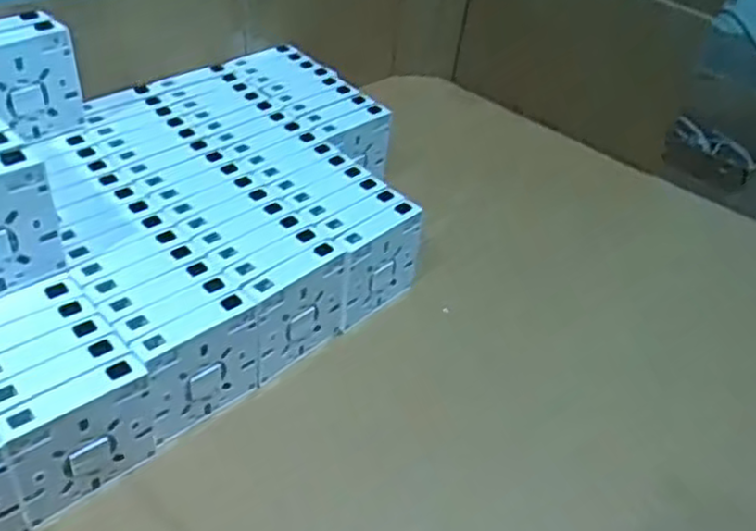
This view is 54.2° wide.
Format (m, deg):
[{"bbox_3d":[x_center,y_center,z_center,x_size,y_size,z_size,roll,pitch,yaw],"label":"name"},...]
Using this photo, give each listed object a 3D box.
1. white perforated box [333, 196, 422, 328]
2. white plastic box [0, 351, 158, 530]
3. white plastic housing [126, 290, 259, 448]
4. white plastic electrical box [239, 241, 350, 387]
[{"bbox_3d":[0.000,-0.001,0.600,0.018,0.082,0.084,30,46,30],"label":"white perforated box"},{"bbox_3d":[-0.176,0.105,0.445,0.085,0.085,0.019,-28,48,-33],"label":"white plastic box"},{"bbox_3d":[-0.120,0.070,0.501,0.020,0.086,0.084,31,46,30],"label":"white plastic housing"},{"bbox_3d":[-0.059,0.035,0.552,0.017,0.086,0.087,32,47,31],"label":"white plastic electrical box"}]

